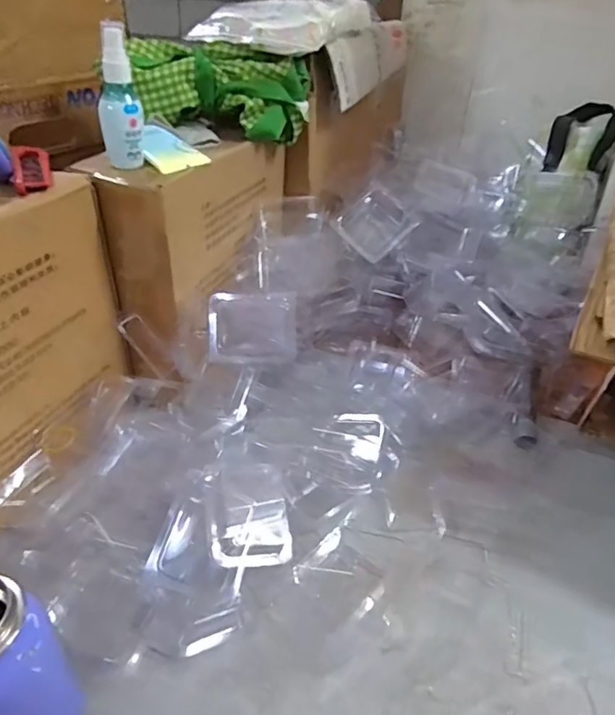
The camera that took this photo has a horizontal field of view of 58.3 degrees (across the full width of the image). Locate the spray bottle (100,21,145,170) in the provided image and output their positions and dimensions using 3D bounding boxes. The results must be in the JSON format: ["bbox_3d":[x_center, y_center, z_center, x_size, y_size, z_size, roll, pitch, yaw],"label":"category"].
[{"bbox_3d":[-0.171,-0.234,0.501,0.035,0.116,0.035,-7,36,-14],"label":"spray bottle"}]

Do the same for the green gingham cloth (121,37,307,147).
[{"bbox_3d":[-0.098,-0.299,0.623,0.203,0.084,0.072,-2,35,-6],"label":"green gingham cloth"}]

